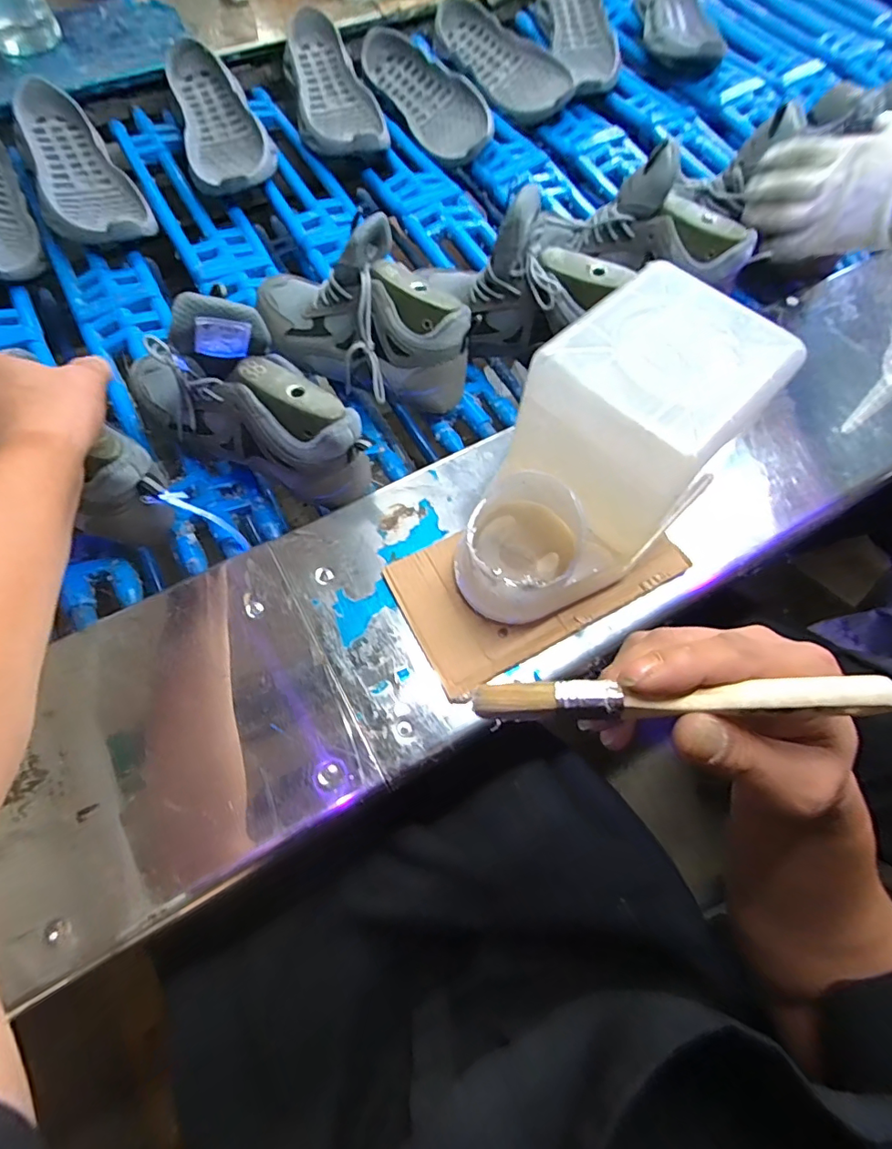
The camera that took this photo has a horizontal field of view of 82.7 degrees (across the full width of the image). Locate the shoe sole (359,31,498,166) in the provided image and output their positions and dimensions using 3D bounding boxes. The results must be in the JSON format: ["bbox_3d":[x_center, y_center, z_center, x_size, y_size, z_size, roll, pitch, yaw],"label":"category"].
[{"bbox_3d":[-0.024,-0.728,0.768,0.106,0.041,0.298,-29,69,-12],"label":"shoe sole"}]

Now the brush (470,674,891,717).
[{"bbox_3d":[0.092,0.050,0.209,0.161,0.008,0.013,-3,66,10],"label":"brush"}]

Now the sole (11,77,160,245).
[{"bbox_3d":[-0.477,-0.524,0.649,0.116,0.057,0.312,-28,70,-16],"label":"sole"}]

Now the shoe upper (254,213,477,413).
[{"bbox_3d":[-0.093,-0.267,0.516,0.250,0.123,0.102,33,67,11],"label":"shoe upper"}]

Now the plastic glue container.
[{"bbox_3d":[0.114,-0.080,0.392,0.243,0.157,0.128,-40,73,-20],"label":"plastic glue container"}]

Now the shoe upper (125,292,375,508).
[{"bbox_3d":[-0.184,-0.159,0.440,0.254,0.122,0.083,29,66,10],"label":"shoe upper"}]

